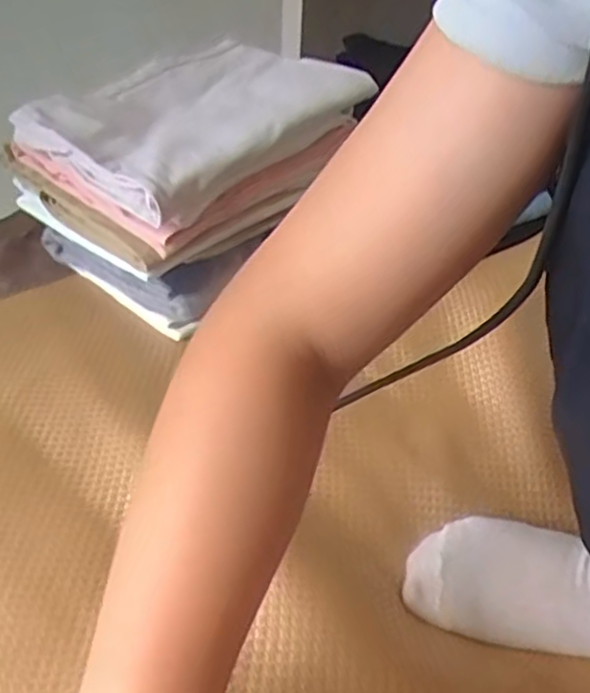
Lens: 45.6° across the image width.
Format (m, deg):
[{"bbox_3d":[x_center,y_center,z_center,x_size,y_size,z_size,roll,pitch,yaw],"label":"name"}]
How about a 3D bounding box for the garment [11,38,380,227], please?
[{"bbox_3d":[-0.076,-0.195,0.591,0.170,0.050,0.258,28,45,29],"label":"garment"}]

